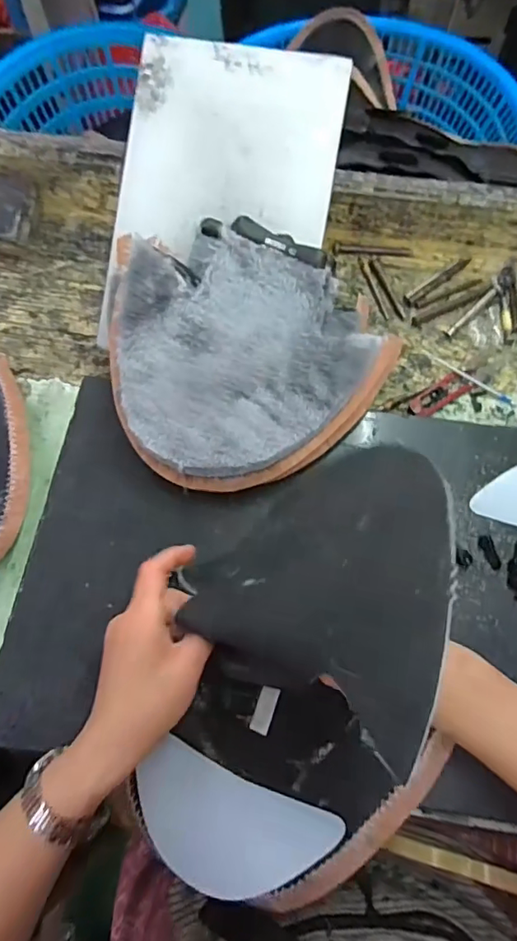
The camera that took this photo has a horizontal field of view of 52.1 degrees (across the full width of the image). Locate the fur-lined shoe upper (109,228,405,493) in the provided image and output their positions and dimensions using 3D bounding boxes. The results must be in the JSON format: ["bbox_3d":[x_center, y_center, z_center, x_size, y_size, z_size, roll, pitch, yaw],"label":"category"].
[{"bbox_3d":[-0.014,-0.086,0.448,0.232,0.085,0.205,18,68,6],"label":"fur-lined shoe upper"}]

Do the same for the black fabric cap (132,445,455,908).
[{"bbox_3d":[0.035,0.138,0.338,0.175,0.108,0.296,21,106,7],"label":"black fabric cap"}]

